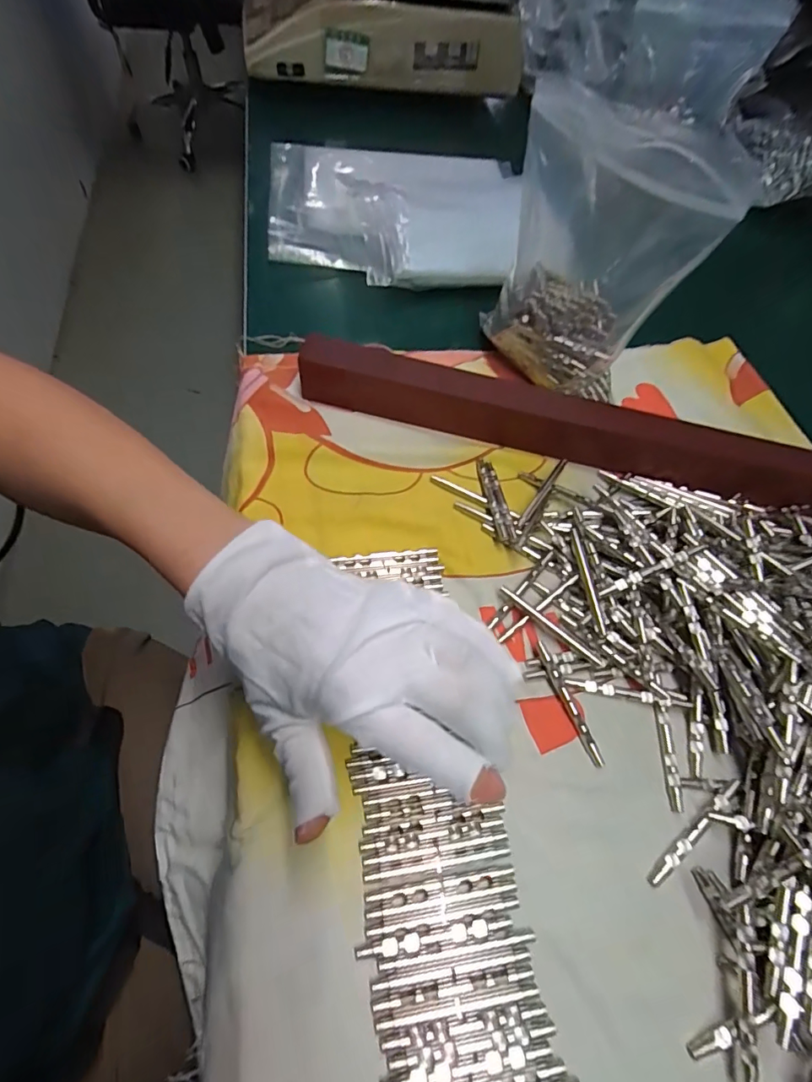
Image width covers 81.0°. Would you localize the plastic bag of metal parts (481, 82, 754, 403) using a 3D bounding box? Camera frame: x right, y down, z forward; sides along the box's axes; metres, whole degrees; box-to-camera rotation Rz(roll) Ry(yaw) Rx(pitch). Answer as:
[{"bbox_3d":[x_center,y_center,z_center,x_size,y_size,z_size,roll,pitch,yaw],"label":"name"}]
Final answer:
[{"bbox_3d":[0.121,-0.187,0.318,0.119,0.147,0.085,18,62,5],"label":"plastic bag of metal parts"}]

